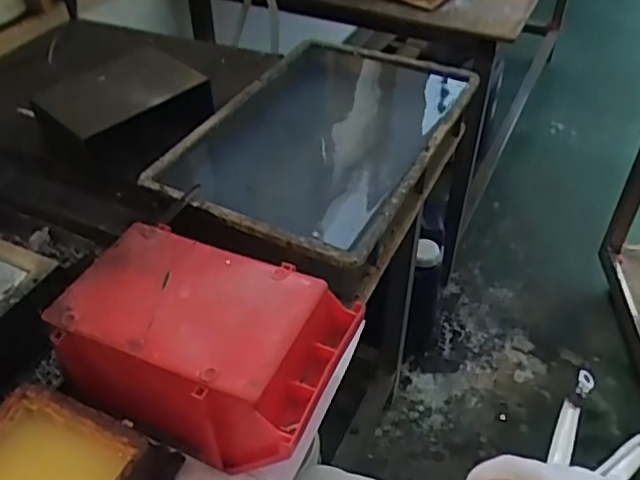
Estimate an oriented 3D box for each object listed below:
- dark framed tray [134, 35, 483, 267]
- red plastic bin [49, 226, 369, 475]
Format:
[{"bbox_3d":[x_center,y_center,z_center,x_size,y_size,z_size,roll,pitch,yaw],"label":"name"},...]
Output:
[{"bbox_3d":[0.008,-0.138,0.857,0.320,0.078,0.468,18,42,23],"label":"dark framed tray"},{"bbox_3d":[-0.100,0.095,0.561,0.235,0.119,0.151,17,46,18],"label":"red plastic bin"}]

